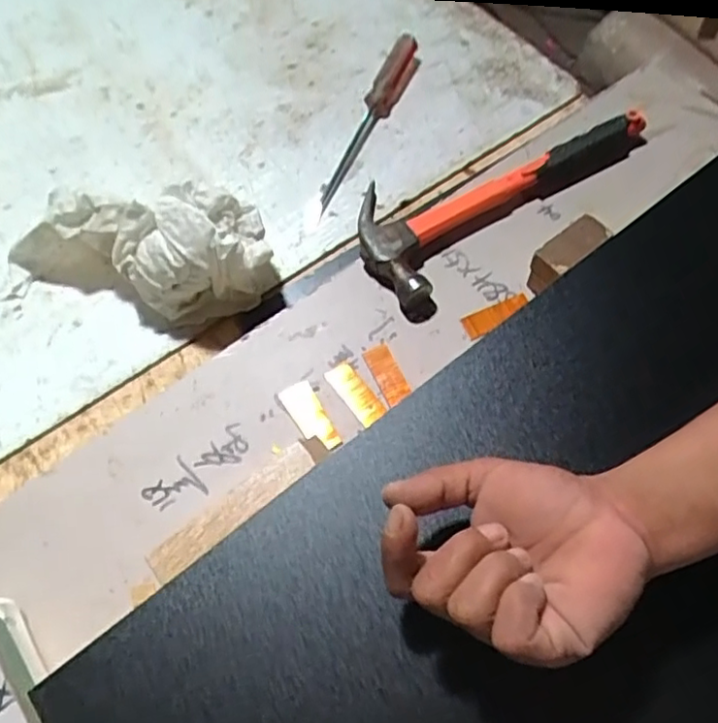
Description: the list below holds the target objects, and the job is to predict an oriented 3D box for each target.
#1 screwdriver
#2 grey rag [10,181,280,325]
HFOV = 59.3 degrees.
[{"bbox_3d":[0.003,-0.207,0.571,0.028,0.029,0.236,21,70,13],"label":"screwdriver"},{"bbox_3d":[-0.164,-0.083,0.465,0.202,0.069,0.086,1,63,2],"label":"grey rag"}]

